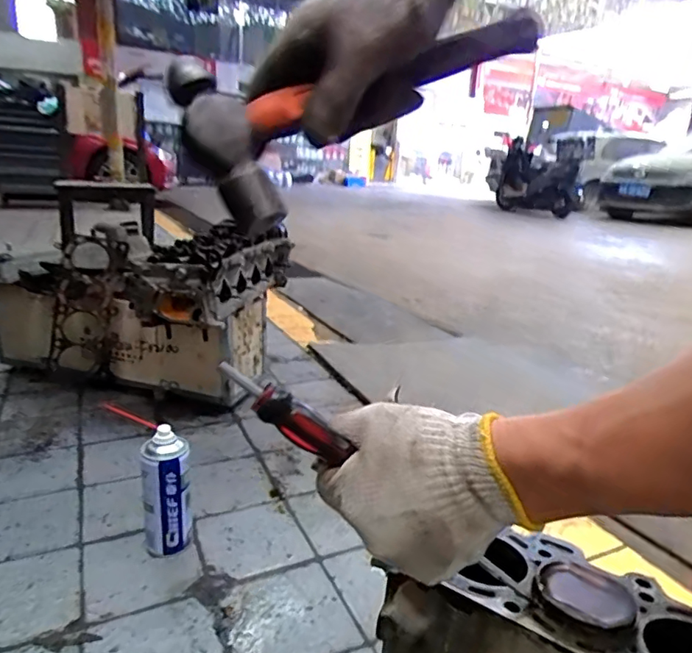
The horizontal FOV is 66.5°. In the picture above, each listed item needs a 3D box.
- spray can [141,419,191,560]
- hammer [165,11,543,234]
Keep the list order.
[{"bbox_3d":[-0.251,0.234,0.740,0.064,0.179,0.055,-3,18,-24],"label":"spray can"},{"bbox_3d":[0.034,-0.180,0.384,0.327,0.088,0.060,-34,35,-27],"label":"hammer"}]

